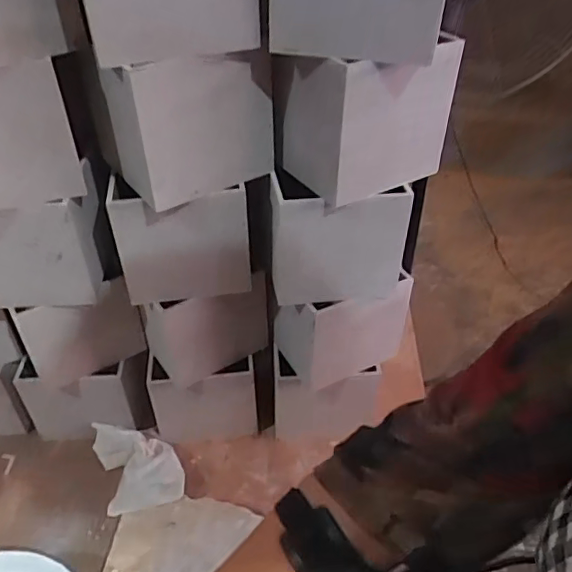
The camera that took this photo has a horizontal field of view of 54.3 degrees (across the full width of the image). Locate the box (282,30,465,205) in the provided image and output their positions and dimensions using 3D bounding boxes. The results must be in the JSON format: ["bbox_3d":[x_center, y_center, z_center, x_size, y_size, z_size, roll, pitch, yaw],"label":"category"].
[{"bbox_3d":[0.062,-0.133,0.441,0.120,0.111,0.077,-20,44,-22],"label":"box"}]

